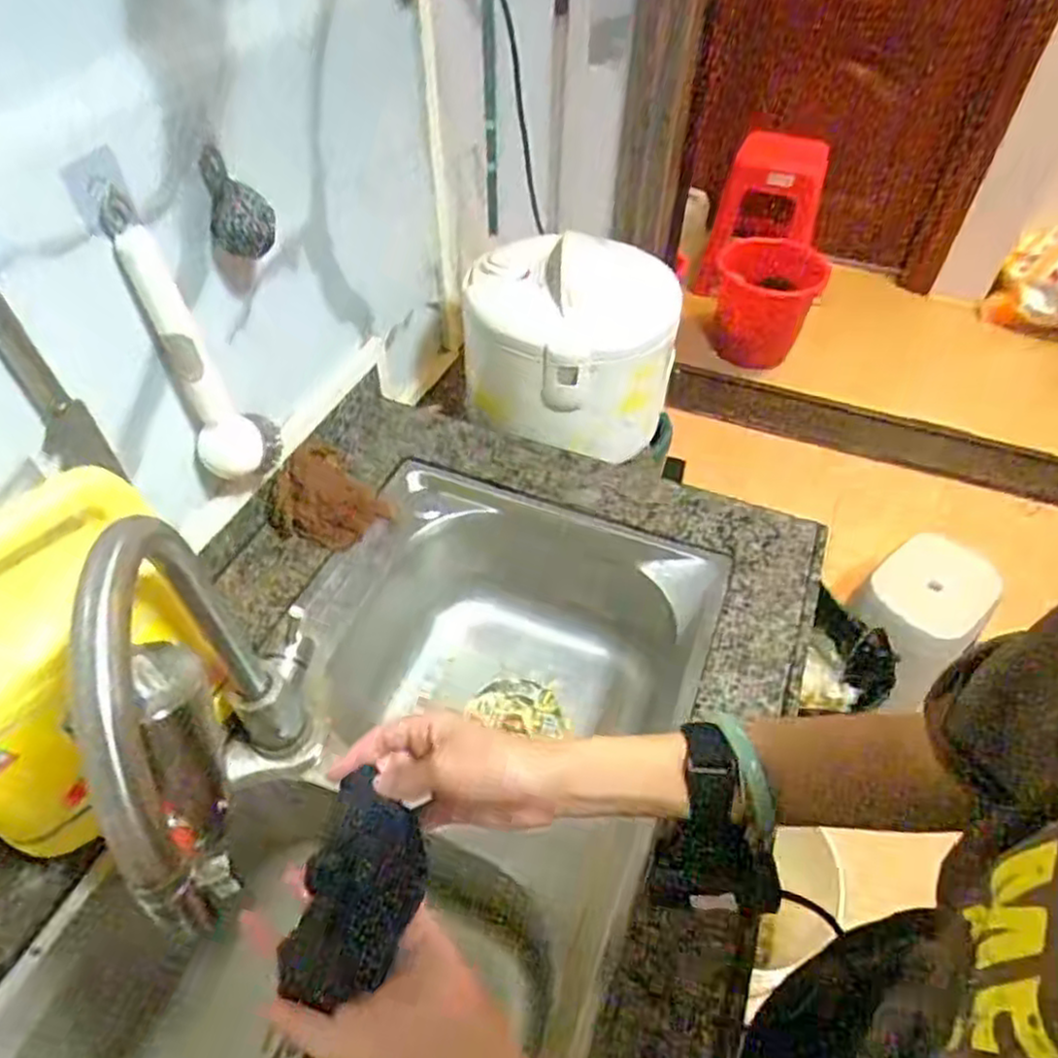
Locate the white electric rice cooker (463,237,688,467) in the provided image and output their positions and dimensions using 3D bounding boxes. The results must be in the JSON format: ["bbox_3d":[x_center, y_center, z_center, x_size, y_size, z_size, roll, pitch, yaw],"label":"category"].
[{"bbox_3d":[0.056,-0.250,0.965,0.275,0.198,0.257,1,49,-1],"label":"white electric rice cooker"}]

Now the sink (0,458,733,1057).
[{"bbox_3d":[-0.111,0.301,0.674,0.391,0.234,0.756,18,51,13],"label":"sink"}]

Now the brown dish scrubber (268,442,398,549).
[{"bbox_3d":[-0.236,-0.029,0.810,0.122,0.021,0.114,44,53,-1],"label":"brown dish scrubber"}]

